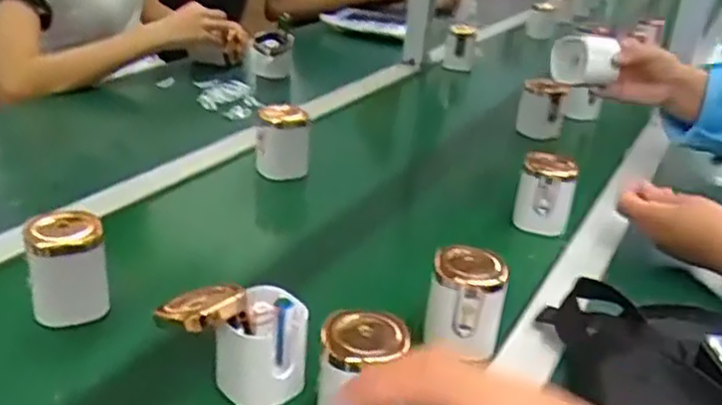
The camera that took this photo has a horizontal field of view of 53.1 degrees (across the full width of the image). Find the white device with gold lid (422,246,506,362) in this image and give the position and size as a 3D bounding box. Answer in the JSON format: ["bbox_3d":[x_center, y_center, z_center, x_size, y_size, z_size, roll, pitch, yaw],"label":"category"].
[{"bbox_3d":[0.079,0.081,0.563,0.055,0.082,0.046,7,26,3],"label":"white device with gold lid"}]

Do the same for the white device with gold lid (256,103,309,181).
[{"bbox_3d":[-0.089,-0.066,0.836,0.065,0.084,0.062,2,26,-8],"label":"white device with gold lid"}]

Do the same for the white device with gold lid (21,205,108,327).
[{"bbox_3d":[-0.228,0.050,0.562,0.054,0.073,0.054,-5,28,-21],"label":"white device with gold lid"}]

